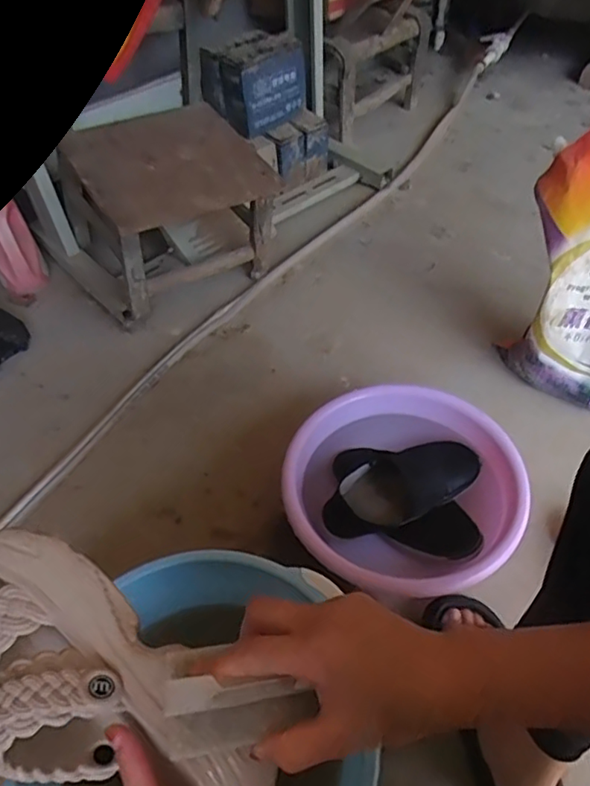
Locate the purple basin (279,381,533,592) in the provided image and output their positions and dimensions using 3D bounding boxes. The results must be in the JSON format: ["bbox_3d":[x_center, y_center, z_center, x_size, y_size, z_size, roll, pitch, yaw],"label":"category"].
[{"bbox_3d":[0.153,0.154,0.859,0.318,0.154,0.308,-1,50,2],"label":"purple basin"}]

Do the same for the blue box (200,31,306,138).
[{"bbox_3d":[-0.098,-0.742,1.391,0.204,0.178,0.142,-38,57,-26],"label":"blue box"}]

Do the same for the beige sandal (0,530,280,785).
[{"bbox_3d":[-0.143,0.201,0.387,0.250,0.095,0.120,38,60,15],"label":"beige sandal"}]

